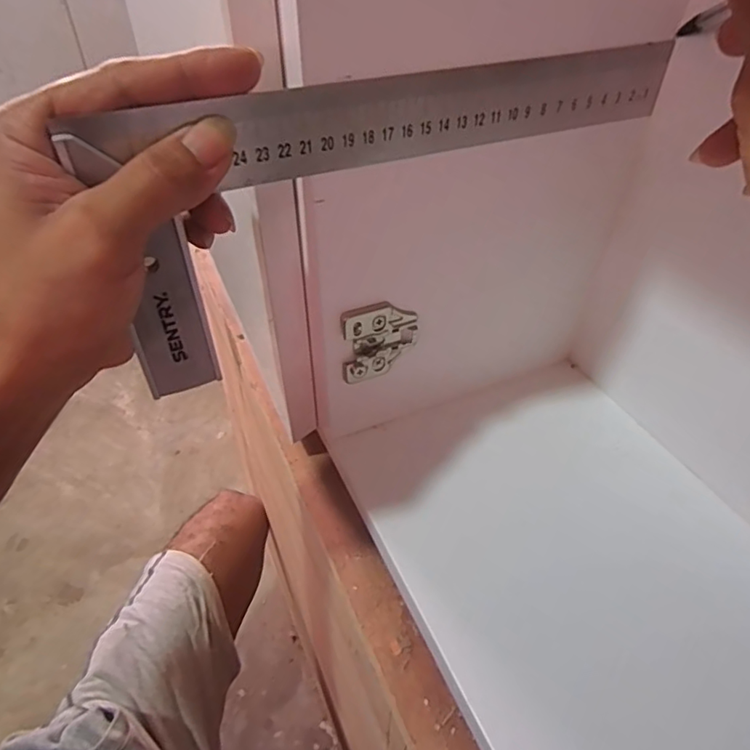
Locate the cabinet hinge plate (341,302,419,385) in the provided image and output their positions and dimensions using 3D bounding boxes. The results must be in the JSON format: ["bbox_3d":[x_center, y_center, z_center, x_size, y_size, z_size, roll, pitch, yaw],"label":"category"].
[{"bbox_3d":[0.004,-0.021,0.329,0.048,0.050,0.008,-18,46,-18],"label":"cabinet hinge plate"}]

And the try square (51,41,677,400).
[{"bbox_3d":[0.016,-0.103,0.259,0.306,0.124,0.010,-28,49,-10],"label":"try square"}]

